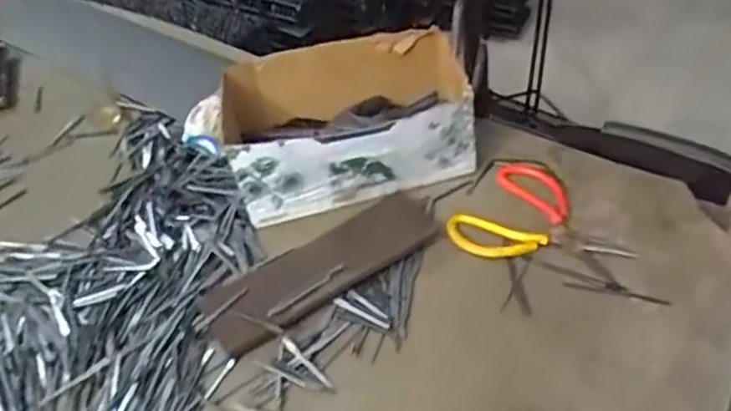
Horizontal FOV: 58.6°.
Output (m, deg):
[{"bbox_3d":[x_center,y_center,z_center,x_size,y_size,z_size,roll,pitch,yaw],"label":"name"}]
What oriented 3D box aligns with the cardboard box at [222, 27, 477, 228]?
[{"bbox_3d":[-0.024,-0.110,0.813,0.295,0.108,0.208,-9,43,-3],"label":"cardboard box"}]

